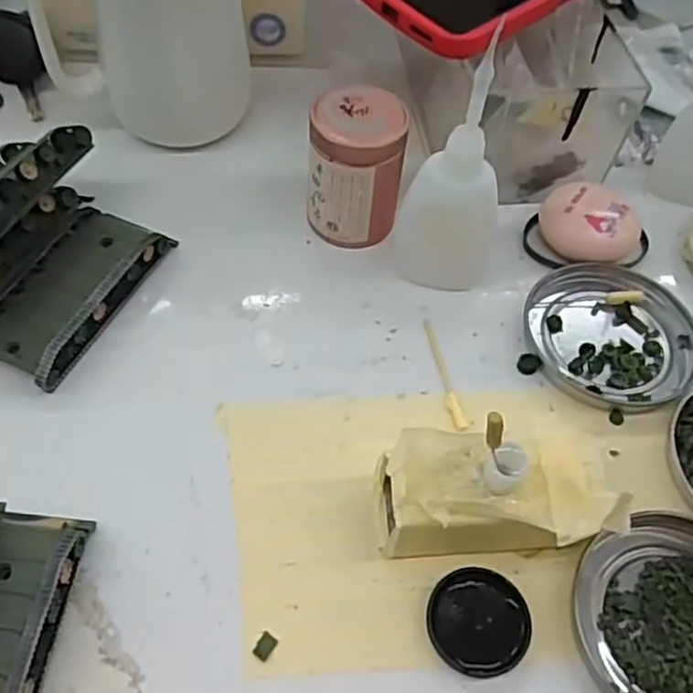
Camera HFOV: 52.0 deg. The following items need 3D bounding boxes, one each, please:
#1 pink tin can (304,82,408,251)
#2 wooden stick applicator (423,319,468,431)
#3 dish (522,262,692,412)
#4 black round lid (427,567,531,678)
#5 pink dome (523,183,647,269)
[{"bbox_3d":[0.005,-0.083,0.340,0.043,0.066,0.036,7,54,1],"label":"pink tin can"},{"bbox_3d":[0.042,0.011,0.315,0.006,0.004,0.059,-8,55,-10],"label":"wooden stick applicator"},{"bbox_3d":[0.122,-0.006,0.329,0.078,0.008,0.077,2,54,-3],"label":"dish"},{"bbox_3d":[0.046,0.097,0.251,0.035,0.008,0.035,2,54,-3],"label":"black round lid"},{"bbox_3d":[0.120,-0.059,0.357,0.054,0.024,0.039,1,54,-4],"label":"pink dome"}]

